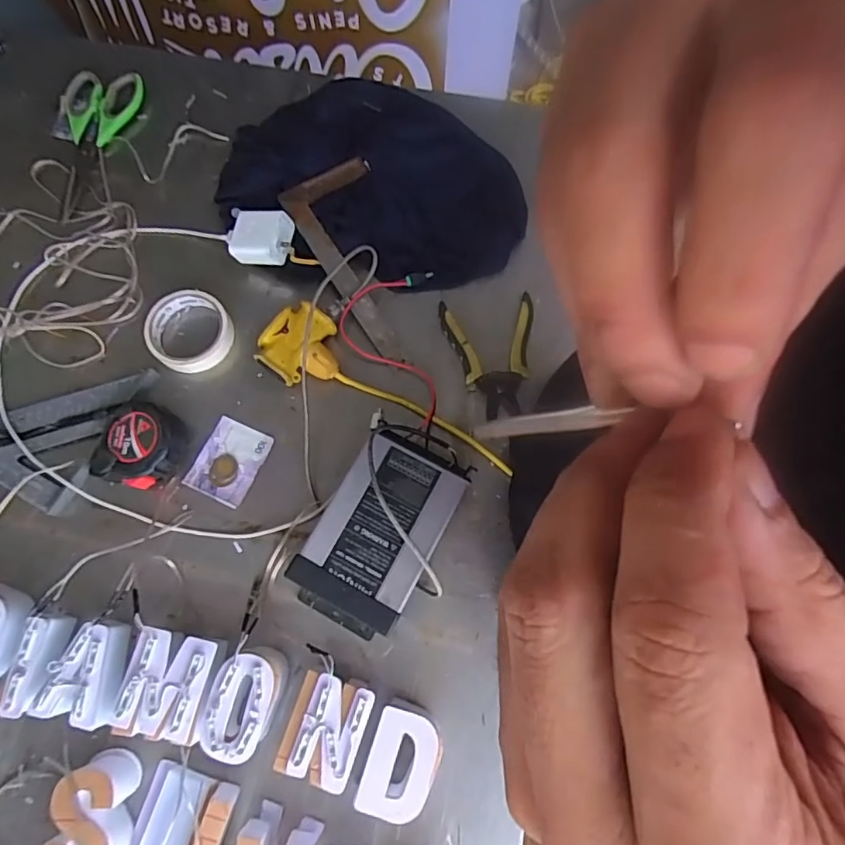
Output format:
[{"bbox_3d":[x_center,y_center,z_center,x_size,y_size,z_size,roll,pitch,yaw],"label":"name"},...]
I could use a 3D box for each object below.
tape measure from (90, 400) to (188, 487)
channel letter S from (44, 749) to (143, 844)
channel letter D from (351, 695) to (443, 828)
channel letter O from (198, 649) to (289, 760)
[{"bbox_3d":[-0.296,0.020,0.571,0.082,0.034,0.086,18,74,7],"label":"tape measure"},{"bbox_3d":[-0.280,0.335,0.474,0.055,0.045,0.092,0,73,1],"label":"channel letter S"},{"bbox_3d":[-0.015,0.296,0.487,0.062,0.052,0.084,17,74,7],"label":"channel letter D"},{"bbox_3d":[-0.155,0.249,0.497,0.061,0.047,0.091,23,75,8],"label":"channel letter O"}]

